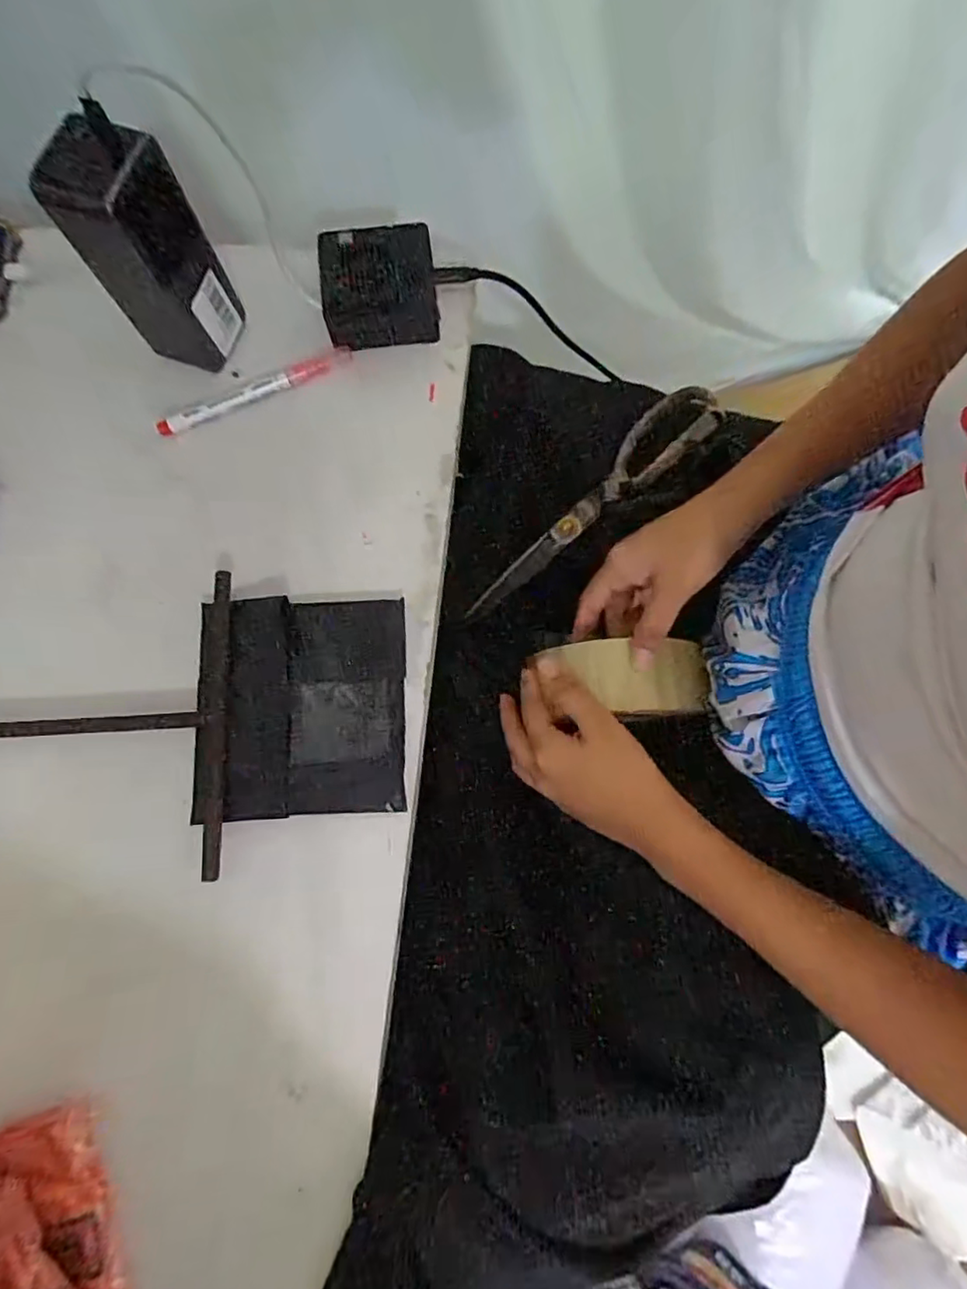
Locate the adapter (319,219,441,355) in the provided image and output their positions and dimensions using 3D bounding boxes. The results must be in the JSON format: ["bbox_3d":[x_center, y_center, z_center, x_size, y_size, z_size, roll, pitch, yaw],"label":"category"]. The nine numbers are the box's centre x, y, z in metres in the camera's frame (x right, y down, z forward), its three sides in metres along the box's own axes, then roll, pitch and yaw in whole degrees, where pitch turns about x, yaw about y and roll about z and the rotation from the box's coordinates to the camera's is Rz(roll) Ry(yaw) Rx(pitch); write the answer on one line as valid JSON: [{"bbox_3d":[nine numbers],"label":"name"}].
[{"bbox_3d":[-0.072,-0.248,0.420,0.076,0.039,0.070,-10,76,-2],"label":"adapter"}]

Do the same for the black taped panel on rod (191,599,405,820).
[{"bbox_3d":[-0.112,0.036,0.366,0.125,0.015,0.131,-3,76,-1],"label":"black taped panel on rod"}]

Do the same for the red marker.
[{"bbox_3d":[-0.158,-0.175,0.417,0.139,0.010,0.014,-25,77,-6],"label":"red marker"}]

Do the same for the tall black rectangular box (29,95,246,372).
[{"bbox_3d":[-0.198,-0.231,0.361,0.048,0.143,0.057,19,77,5],"label":"tall black rectangular box"}]

